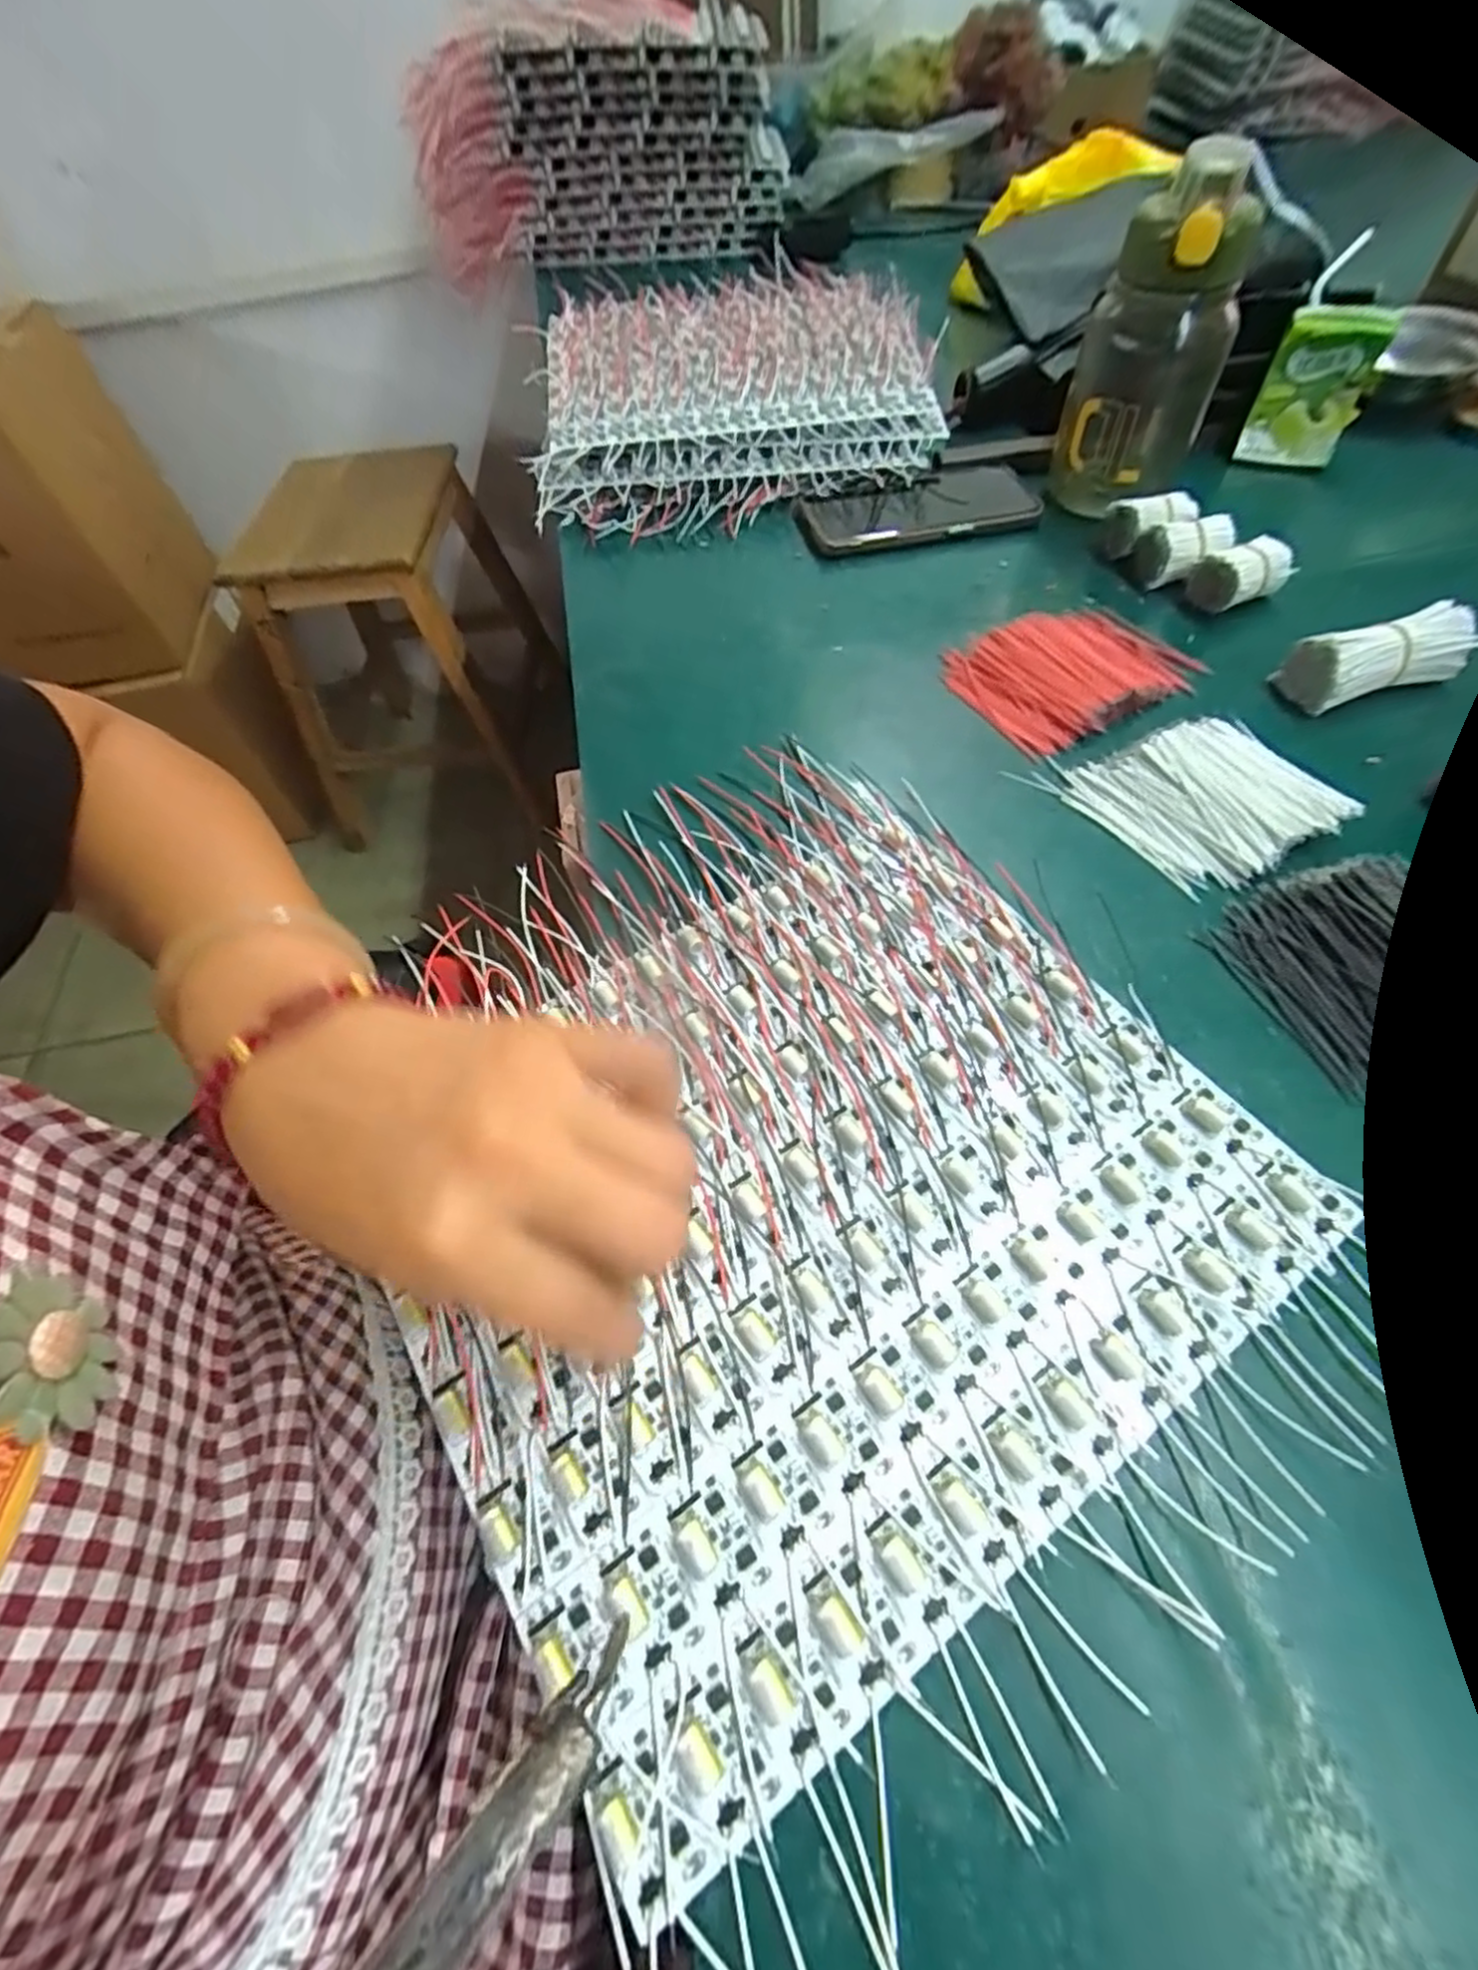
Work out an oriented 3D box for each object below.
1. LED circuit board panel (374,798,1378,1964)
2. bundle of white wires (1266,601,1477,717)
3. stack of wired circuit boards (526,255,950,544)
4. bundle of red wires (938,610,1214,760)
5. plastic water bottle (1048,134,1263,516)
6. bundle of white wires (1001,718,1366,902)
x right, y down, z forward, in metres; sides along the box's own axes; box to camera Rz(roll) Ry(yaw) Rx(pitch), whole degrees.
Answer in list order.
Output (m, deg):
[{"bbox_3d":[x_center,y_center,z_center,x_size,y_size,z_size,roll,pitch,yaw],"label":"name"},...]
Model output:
[{"bbox_3d":[0.019,0.057,0.270,0.284,0.007,0.274,-31,62,-17],"label":"LED circuit board panel"},{"bbox_3d":[0.347,-0.176,0.391,0.089,0.036,0.033,-11,58,-5],"label":"bundle of white wires"},{"bbox_3d":[0.000,-0.502,0.611,0.312,0.062,0.358,-4,58,4],"label":"stack of wired circuit boards"},{"bbox_3d":[0.191,-0.183,0.416,0.129,0.016,0.092,-26,61,-14],"label":"bundle of red wires"},{"bbox_3d":[0.264,-0.399,0.461,0.087,0.174,0.071,13,60,14],"label":"plastic water bottle"},{"bbox_3d":[0.219,-0.095,0.355,0.102,0.017,0.102,-24,60,-13],"label":"bundle of white wires"}]

